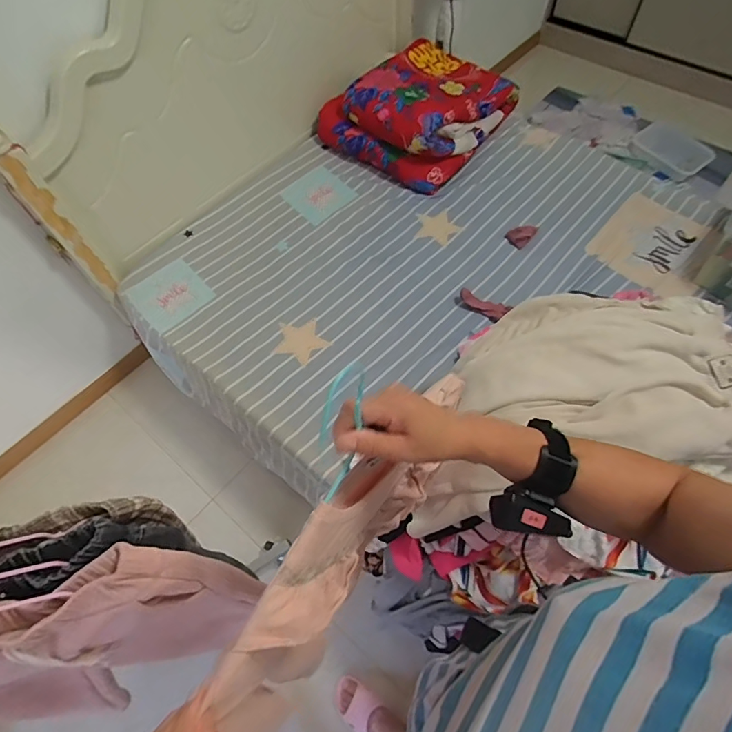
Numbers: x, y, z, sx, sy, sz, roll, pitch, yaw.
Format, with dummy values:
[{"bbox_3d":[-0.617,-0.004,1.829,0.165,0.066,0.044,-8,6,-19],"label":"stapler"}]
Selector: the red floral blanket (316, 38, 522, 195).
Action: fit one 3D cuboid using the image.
[{"bbox_3d":[0.193,-0.933,1.638,0.531,0.231,0.560,37,69,21],"label":"red floral blanket"}]

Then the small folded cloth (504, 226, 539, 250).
[{"bbox_3d":[0.482,-0.411,1.434,0.079,0.057,0.060,33,68,19],"label":"small folded cloth"}]

